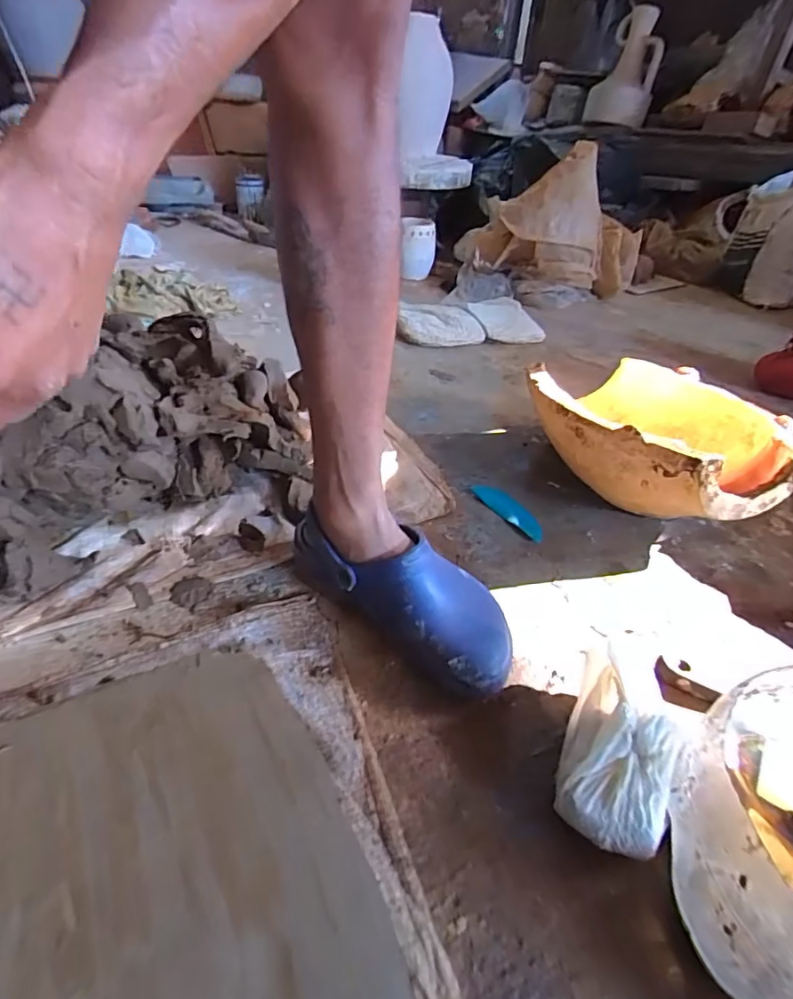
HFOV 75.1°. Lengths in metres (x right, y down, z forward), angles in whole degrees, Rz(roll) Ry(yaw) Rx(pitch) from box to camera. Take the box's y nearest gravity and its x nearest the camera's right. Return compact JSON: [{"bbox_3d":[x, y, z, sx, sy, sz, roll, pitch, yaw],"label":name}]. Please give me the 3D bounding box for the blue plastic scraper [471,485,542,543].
[{"bbox_3d":[0.154,0.014,0.702,0.037,0.013,0.132,-18,45,-27],"label":"blue plastic scraper"}]

